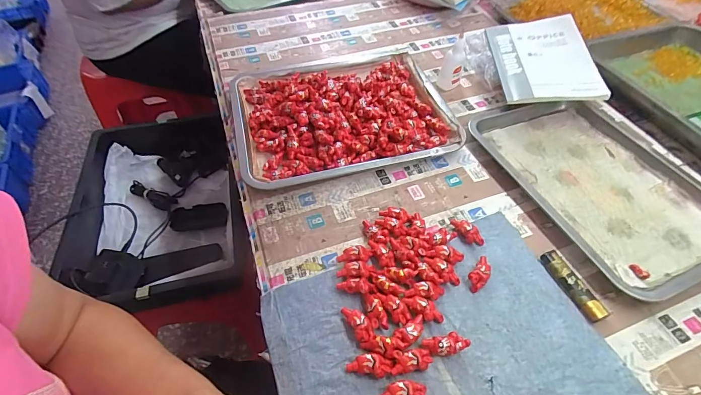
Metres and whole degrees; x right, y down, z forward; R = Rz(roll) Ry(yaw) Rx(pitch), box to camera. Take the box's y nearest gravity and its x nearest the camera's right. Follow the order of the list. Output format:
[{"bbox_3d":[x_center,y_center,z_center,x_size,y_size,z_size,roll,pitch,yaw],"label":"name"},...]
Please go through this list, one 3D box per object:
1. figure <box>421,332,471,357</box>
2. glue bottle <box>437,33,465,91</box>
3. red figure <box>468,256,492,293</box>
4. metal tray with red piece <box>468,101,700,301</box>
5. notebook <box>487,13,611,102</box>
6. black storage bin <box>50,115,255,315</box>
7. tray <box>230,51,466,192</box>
[{"bbox_3d":[0.089,0.139,0.342,0.042,0.013,0.018,-8,51,-5],"label":"figure"},{"bbox_3d":[0.165,-0.215,0.591,0.039,0.085,0.027,-38,59,-26],"label":"glue bottle"},{"bbox_3d":[0.140,0.082,0.389,0.019,0.014,0.042,32,58,24],"label":"red figure"},{"bbox_3d":[0.339,-0.030,0.479,0.236,0.025,0.304,-17,53,-13],"label":"metal tray with red piece"},{"bbox_3d":[0.302,-0.220,0.572,0.134,0.014,0.196,-4,56,9],"label":"notebook"},{"bbox_3d":[-0.392,0.020,0.746,0.297,0.092,0.476,-17,52,-12],"label":"black storage bin"},{"bbox_3d":[-0.018,-0.138,0.557,0.315,0.053,0.270,-13,52,-9],"label":"tray"}]

